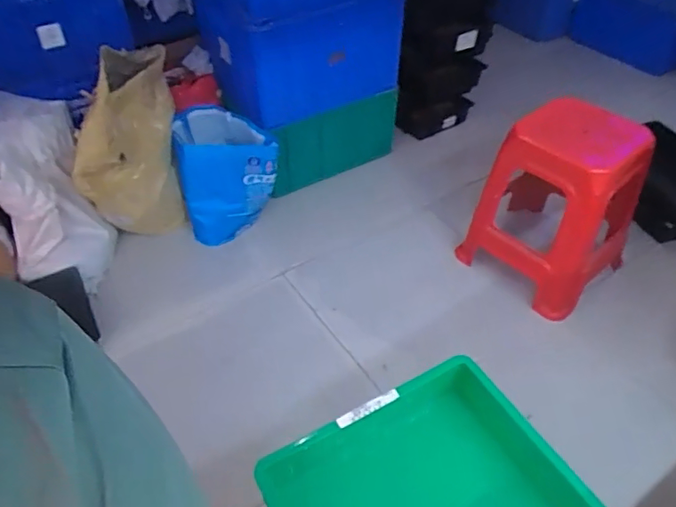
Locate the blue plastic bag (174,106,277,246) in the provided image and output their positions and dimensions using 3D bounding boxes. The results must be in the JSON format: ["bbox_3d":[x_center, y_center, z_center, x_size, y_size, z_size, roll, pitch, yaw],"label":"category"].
[{"bbox_3d":[-0.378,-0.261,1.768,0.305,0.363,0.240,-22,48,-19],"label":"blue plastic bag"}]

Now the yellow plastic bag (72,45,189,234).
[{"bbox_3d":[-0.605,-0.266,1.568,0.213,0.549,0.298,3,44,5],"label":"yellow plastic bag"}]

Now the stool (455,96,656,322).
[{"bbox_3d":[0.649,-0.153,1.557,0.358,0.501,0.377,-34,53,-29],"label":"stool"}]

